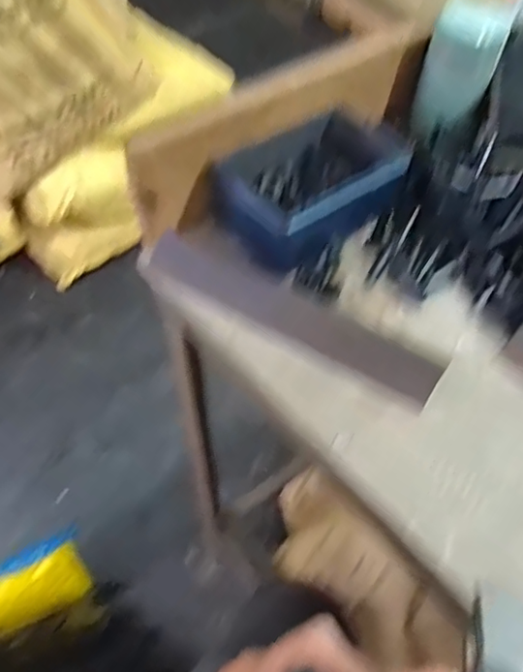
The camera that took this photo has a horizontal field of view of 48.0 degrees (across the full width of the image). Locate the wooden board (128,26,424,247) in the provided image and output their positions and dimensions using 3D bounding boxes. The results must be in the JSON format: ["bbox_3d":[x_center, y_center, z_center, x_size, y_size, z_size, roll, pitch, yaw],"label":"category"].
[{"bbox_3d":[0.023,-0.188,0.515,0.307,0.086,0.023,-34,60,-25],"label":"wooden board"}]

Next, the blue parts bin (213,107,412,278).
[{"bbox_3d":[0.049,-0.127,0.501,0.160,0.062,0.095,-35,60,-25],"label":"blue parts bin"}]

